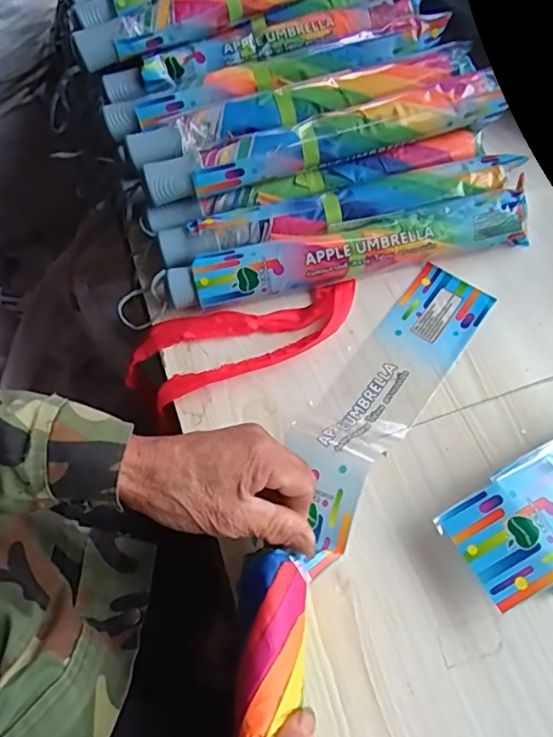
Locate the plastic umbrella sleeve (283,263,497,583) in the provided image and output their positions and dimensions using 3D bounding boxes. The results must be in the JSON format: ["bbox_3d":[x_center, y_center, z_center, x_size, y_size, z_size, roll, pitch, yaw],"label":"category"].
[{"bbox_3d":[0.087,0.024,0.461,0.085,0.034,0.299,29,60,16],"label":"plastic umbrella sleeve"}]

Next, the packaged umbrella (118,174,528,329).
[{"bbox_3d":[0.059,-0.107,0.516,0.371,0.046,0.050,-13,64,-3],"label":"packaged umbrella"}]

